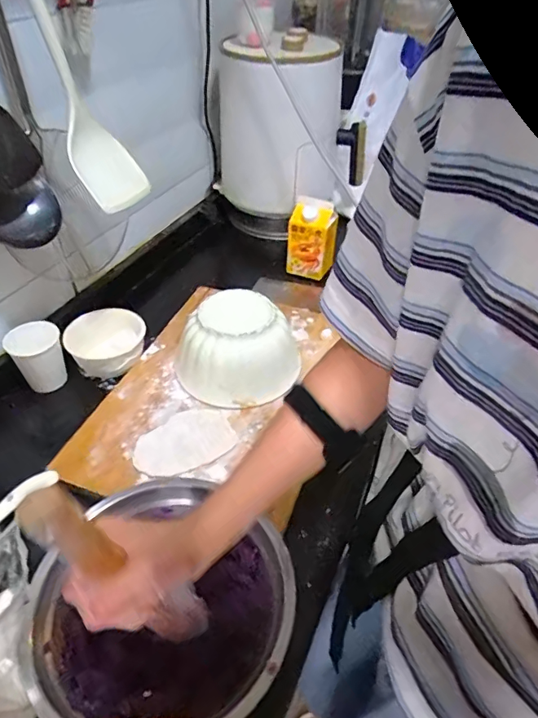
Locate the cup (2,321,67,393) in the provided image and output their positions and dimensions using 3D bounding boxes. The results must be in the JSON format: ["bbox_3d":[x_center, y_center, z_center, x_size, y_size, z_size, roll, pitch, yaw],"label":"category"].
[{"bbox_3d":[-0.334,-0.002,0.697,0.069,0.088,0.063,1,43,-1],"label":"cup"}]

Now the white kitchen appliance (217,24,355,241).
[{"bbox_3d":[0.024,-0.467,1.017,0.236,0.369,0.229,-30,51,-30],"label":"white kitchen appliance"}]

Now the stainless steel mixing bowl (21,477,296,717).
[{"bbox_3d":[-0.089,0.223,0.458,0.212,0.085,0.209,1,43,-1],"label":"stainless steel mixing bowl"}]

